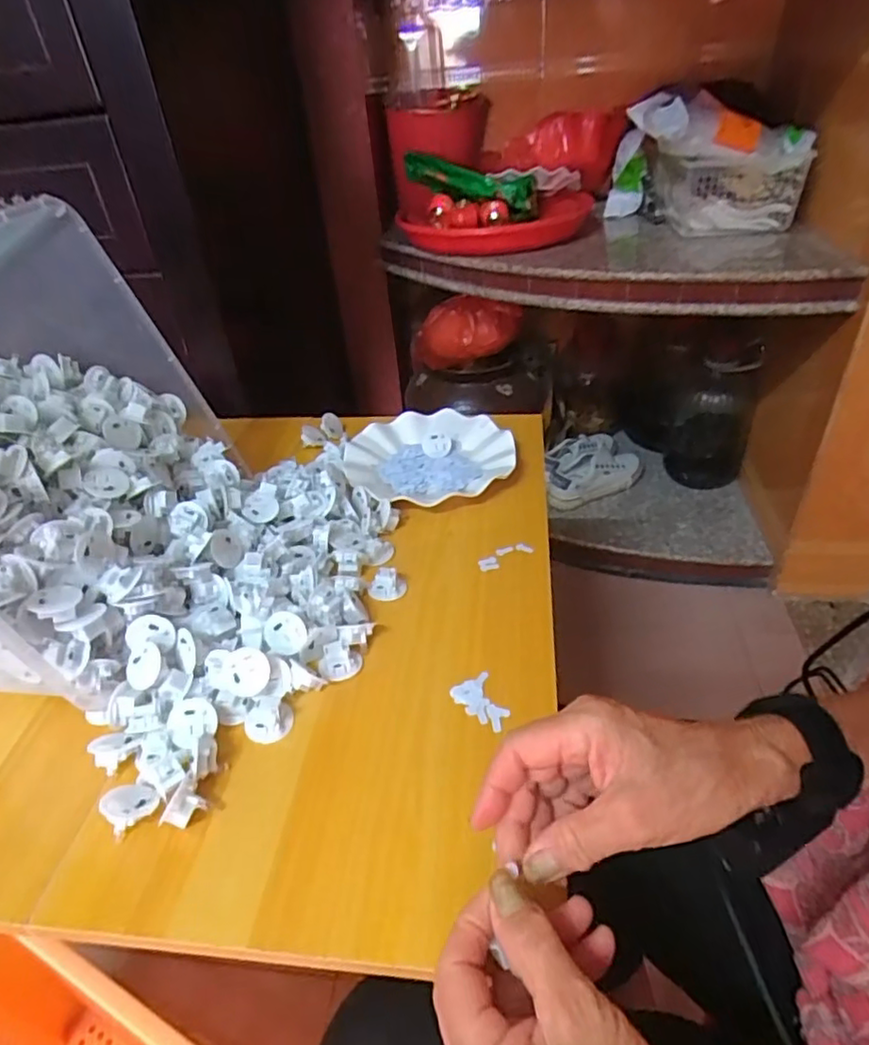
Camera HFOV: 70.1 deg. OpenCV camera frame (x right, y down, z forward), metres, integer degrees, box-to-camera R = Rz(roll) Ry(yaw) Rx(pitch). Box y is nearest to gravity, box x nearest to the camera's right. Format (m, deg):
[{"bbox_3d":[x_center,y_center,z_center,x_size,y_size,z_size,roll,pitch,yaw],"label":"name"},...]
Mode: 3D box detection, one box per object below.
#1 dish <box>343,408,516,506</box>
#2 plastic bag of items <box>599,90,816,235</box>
[{"bbox_3d":[-0.008,-0.073,0.688,0.174,0.024,0.176,-3,37,3],"label":"dish"},{"bbox_3d":[0.448,-0.608,1.039,0.243,0.180,0.241,-7,37,-2],"label":"plastic bag of items"}]

